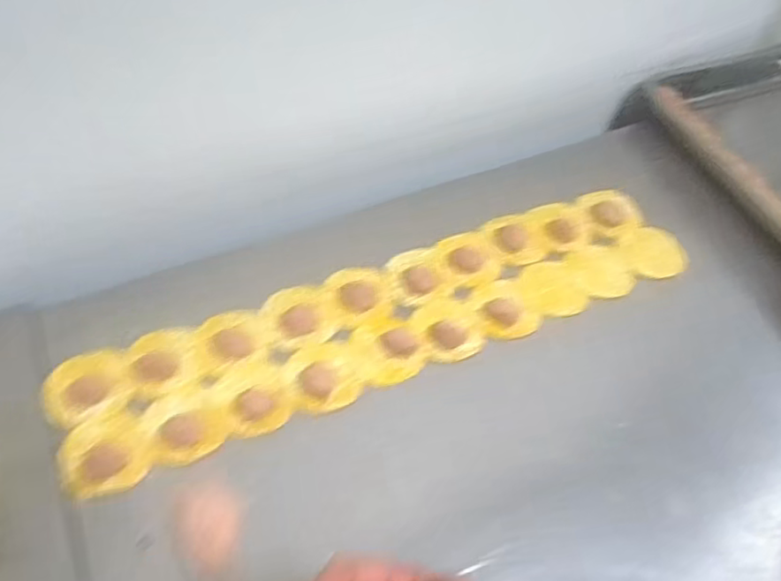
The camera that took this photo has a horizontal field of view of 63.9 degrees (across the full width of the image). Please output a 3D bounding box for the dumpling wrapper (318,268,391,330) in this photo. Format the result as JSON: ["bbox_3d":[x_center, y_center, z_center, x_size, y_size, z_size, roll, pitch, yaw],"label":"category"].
[{"bbox_3d":[-0.041,0.003,0.713,0.083,0.004,0.076,2,55,-3],"label":"dumpling wrapper"}]

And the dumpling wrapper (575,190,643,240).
[{"bbox_3d":[0.284,-0.102,0.811,0.084,0.006,0.081,5,55,-1],"label":"dumpling wrapper"}]

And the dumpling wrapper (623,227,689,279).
[{"bbox_3d":[0.328,-0.046,0.780,0.085,0.007,0.074,-25,60,-22],"label":"dumpling wrapper"}]

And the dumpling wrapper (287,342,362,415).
[{"bbox_3d":[-0.070,0.088,0.653,0.076,0.006,0.074,-8,56,-10],"label":"dumpling wrapper"}]

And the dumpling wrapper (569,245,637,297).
[{"bbox_3d":[0.256,-0.023,0.756,0.071,0.005,0.078,2,55,-3],"label":"dumpling wrapper"}]

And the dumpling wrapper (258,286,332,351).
[{"bbox_3d":[-0.105,0.028,0.692,0.078,0.004,0.078,2,55,-3],"label":"dumpling wrapper"}]

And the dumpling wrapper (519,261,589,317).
[{"bbox_3d":[0.191,-0.005,0.730,0.074,0.006,0.080,2,55,-3],"label":"dumpling wrapper"}]

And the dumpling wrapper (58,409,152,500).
[{"bbox_3d":[-0.274,0.155,0.597,0.078,0.004,0.082,2,55,-3],"label":"dumpling wrapper"}]

